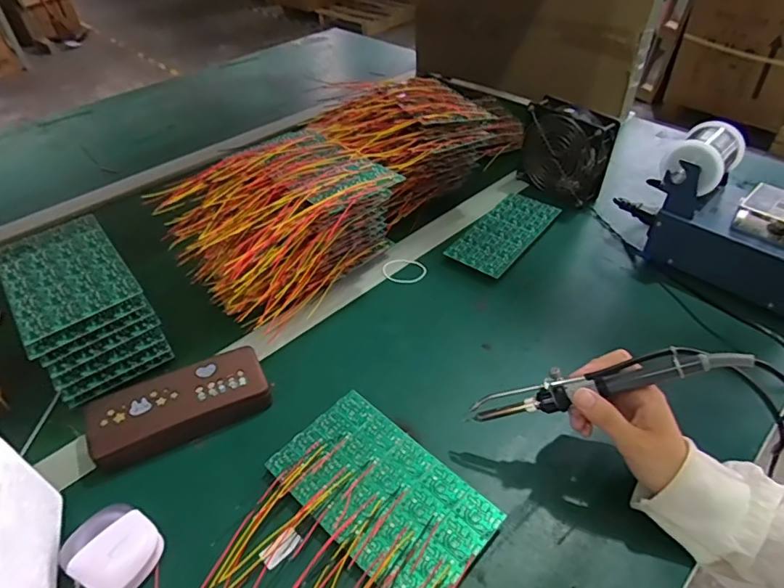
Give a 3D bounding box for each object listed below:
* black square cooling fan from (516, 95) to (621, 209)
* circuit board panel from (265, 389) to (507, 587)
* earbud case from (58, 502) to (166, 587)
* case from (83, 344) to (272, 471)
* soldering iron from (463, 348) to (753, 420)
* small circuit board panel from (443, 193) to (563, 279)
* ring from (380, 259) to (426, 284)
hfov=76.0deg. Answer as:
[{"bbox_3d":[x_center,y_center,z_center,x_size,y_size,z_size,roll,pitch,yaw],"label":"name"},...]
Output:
[{"bbox_3d":[0.237,-0.200,0.703,0.130,0.126,0.031,31,52,32],"label":"black square cooling fan"},{"bbox_3d":[-0.009,0.163,0.411,0.172,0.019,0.103,31,52,31],"label":"circuit board panel"},{"bbox_3d":[-0.209,0.192,0.376,0.064,0.037,0.055,17,46,20],"label":"earbud case"},{"bbox_3d":[-0.193,0.103,0.464,0.150,0.044,0.064,-22,46,-20],"label":"case"},{"bbox_3d":[0.155,0.063,0.383,0.197,0.029,0.025,-19,38,20],"label":"soldering iron"},{"bbox_3d":[0.147,-0.082,0.657,0.077,0.006,0.166,31,56,26],"label":"small circuit board panel"},{"bbox_3d":[0.016,-0.030,0.626,0.054,0.004,0.054,-3,42,0],"label":"ring"}]

